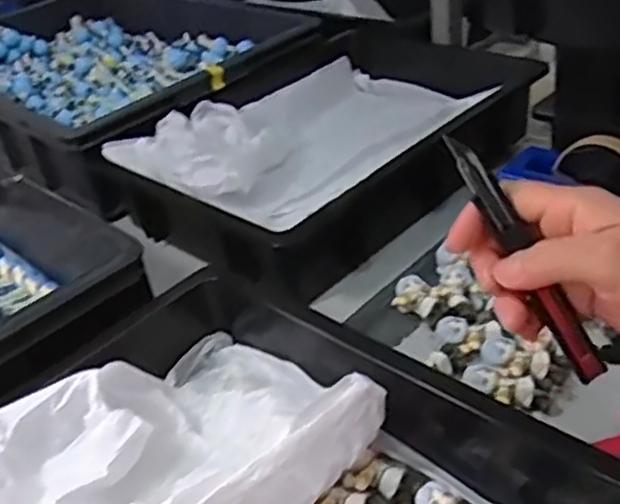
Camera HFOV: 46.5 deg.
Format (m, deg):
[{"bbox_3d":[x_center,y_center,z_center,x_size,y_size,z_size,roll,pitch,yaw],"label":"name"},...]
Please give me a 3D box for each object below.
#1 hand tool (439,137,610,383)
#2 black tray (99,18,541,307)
[{"bbox_3d":[0.108,0.004,0.361,0.018,0.142,0.015,-38,10,-34],"label":"hand tool"},{"bbox_3d":[0.016,-0.124,0.819,0.345,0.113,0.380,25,46,39],"label":"black tray"}]

